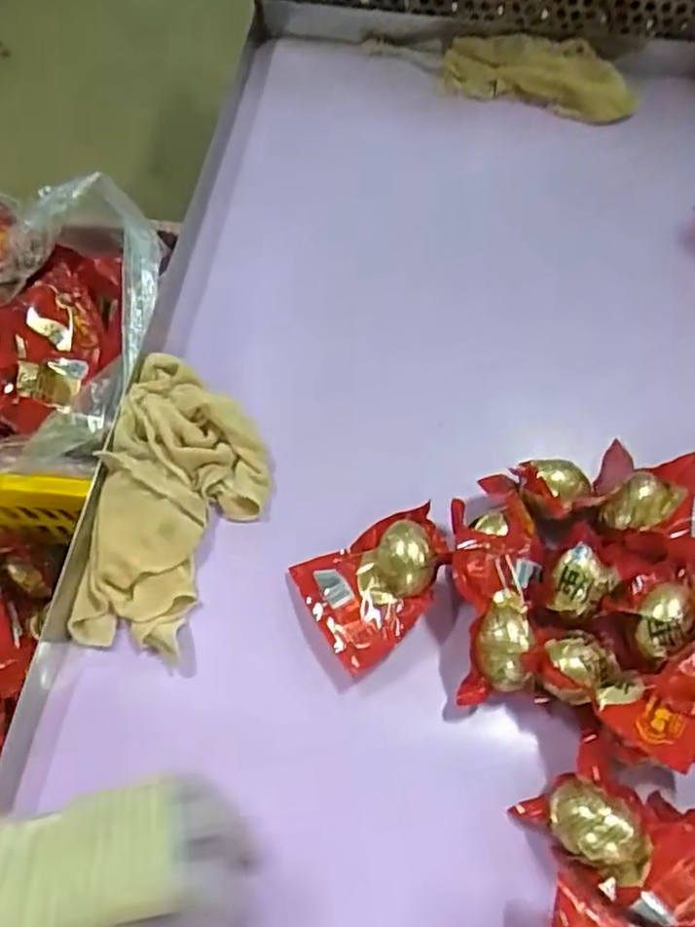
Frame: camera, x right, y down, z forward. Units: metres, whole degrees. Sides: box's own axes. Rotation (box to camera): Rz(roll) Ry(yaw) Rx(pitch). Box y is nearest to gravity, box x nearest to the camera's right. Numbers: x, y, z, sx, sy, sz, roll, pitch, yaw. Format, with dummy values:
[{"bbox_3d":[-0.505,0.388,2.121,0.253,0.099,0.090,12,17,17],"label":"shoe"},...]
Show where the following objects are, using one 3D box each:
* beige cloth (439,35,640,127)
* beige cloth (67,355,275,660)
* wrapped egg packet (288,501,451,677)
[{"bbox_3d":[0.218,-0.443,0.745,0.217,0.047,0.089,14,64,6],"label":"beige cloth"},{"bbox_3d":[-0.131,0.025,0.510,0.123,0.040,0.232,12,63,5],"label":"beige cloth"},{"bbox_3d":[0.027,0.087,0.485,0.110,0.033,0.086,-26,66,-13],"label":"wrapped egg packet"}]

